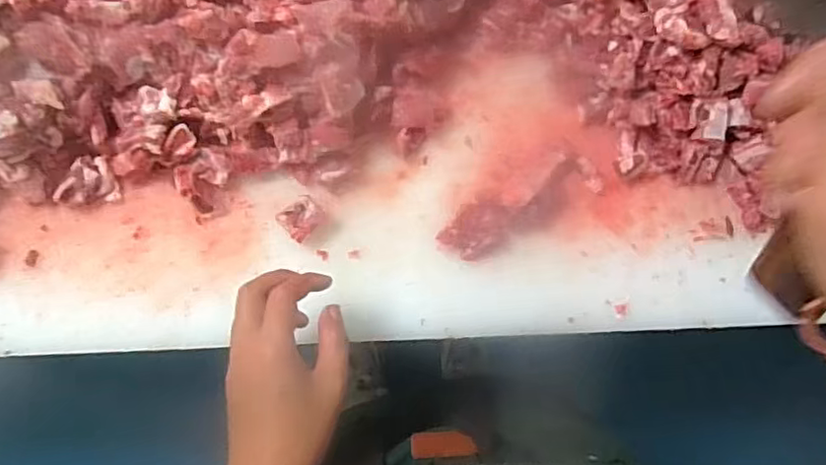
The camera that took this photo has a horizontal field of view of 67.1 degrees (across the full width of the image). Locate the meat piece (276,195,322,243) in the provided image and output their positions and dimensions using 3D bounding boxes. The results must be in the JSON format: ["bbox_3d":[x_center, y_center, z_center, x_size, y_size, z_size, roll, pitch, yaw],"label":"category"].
[{"bbox_3d":[-0.098,-0.013,0.544,0.029,0.018,0.035,45,80,-3],"label":"meat piece"}]

